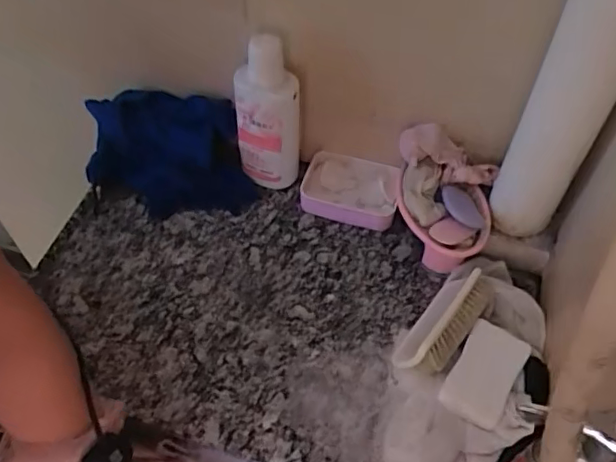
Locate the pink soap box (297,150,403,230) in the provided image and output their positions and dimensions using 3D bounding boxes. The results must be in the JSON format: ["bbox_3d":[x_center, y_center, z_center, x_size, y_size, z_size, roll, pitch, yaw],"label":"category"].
[{"bbox_3d":[0.054,-0.054,0.761,0.129,0.035,0.087,14,54,10],"label":"pink soap box"}]

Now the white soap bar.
[{"bbox_3d":[0.187,0.147,0.599,0.060,0.018,0.106,27,58,19],"label":"white soap bar"}]

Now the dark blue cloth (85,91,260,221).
[{"bbox_3d":[-0.178,-0.101,0.757,0.212,0.023,0.156,3,97,-4],"label":"dark blue cloth"}]

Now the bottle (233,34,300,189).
[{"bbox_3d":[-0.050,-0.136,0.714,0.076,0.203,0.058,-4,53,-3],"label":"bottle"}]

